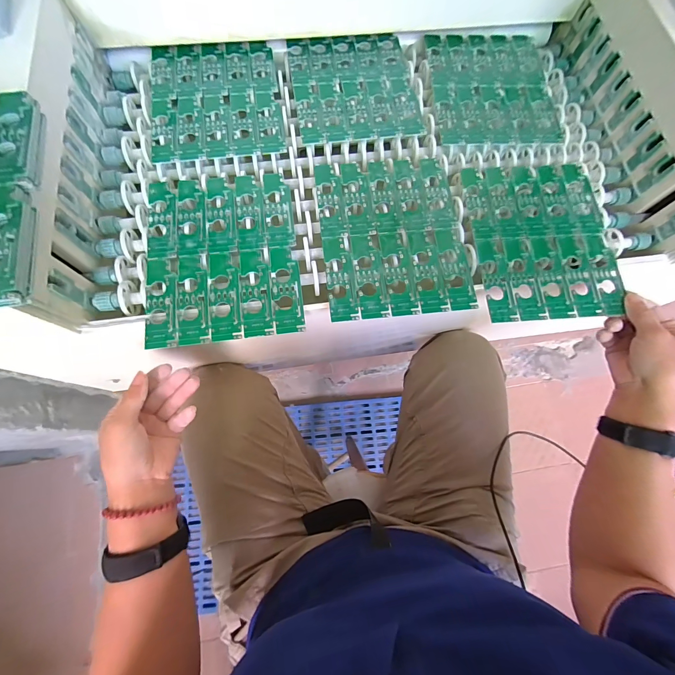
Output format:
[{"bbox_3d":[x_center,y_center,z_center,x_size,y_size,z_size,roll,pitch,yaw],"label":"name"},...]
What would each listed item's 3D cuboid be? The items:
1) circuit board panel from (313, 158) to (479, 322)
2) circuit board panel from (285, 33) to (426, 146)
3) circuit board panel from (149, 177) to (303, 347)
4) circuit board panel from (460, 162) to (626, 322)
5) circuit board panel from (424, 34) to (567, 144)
[{"bbox_3d":[0.064,-0.124,0.393,0.165,0.004,0.205,-6,74,-4],"label":"circuit board panel"},{"bbox_3d":[0.022,-0.356,0.465,0.167,0.009,0.195,-9,73,-4],"label":"circuit board panel"},{"bbox_3d":[-0.132,-0.097,0.375,0.165,0.005,0.206,-7,73,-4],"label":"circuit board panel"},{"bbox_3d":[0.253,-0.124,0.408,0.173,0.008,0.210,-3,73,-4],"label":"circuit board panel"},{"bbox_3d":[0.225,-0.362,0.475,0.178,0.009,0.200,-1,73,-2],"label":"circuit board panel"}]

